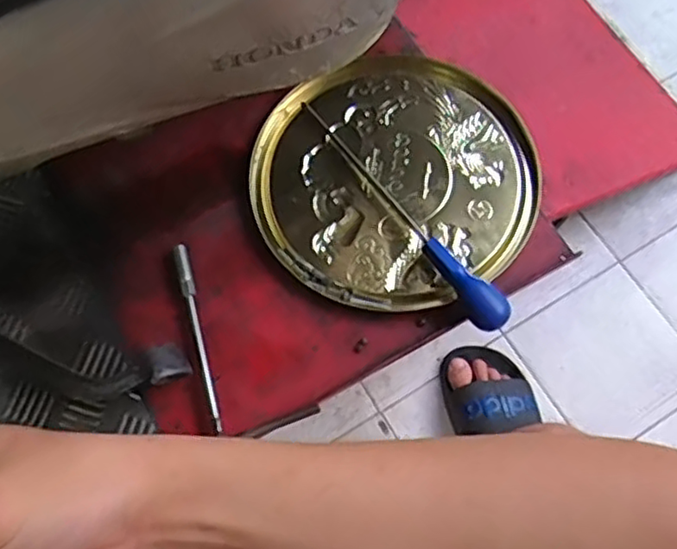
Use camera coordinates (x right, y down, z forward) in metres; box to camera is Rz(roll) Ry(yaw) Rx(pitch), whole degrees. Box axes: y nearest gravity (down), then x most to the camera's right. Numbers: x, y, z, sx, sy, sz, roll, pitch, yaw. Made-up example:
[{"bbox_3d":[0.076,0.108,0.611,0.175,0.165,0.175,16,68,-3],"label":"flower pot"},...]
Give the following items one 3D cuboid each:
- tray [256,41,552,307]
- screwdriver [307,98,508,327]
[{"bbox_3d":[0.053,-0.096,0.628,0.258,0.011,0.246,-1,71,2],"label":"tray"},{"bbox_3d":[0.057,-0.064,0.602,0.030,0.033,0.279,-32,73,-9],"label":"screwdriver"}]

